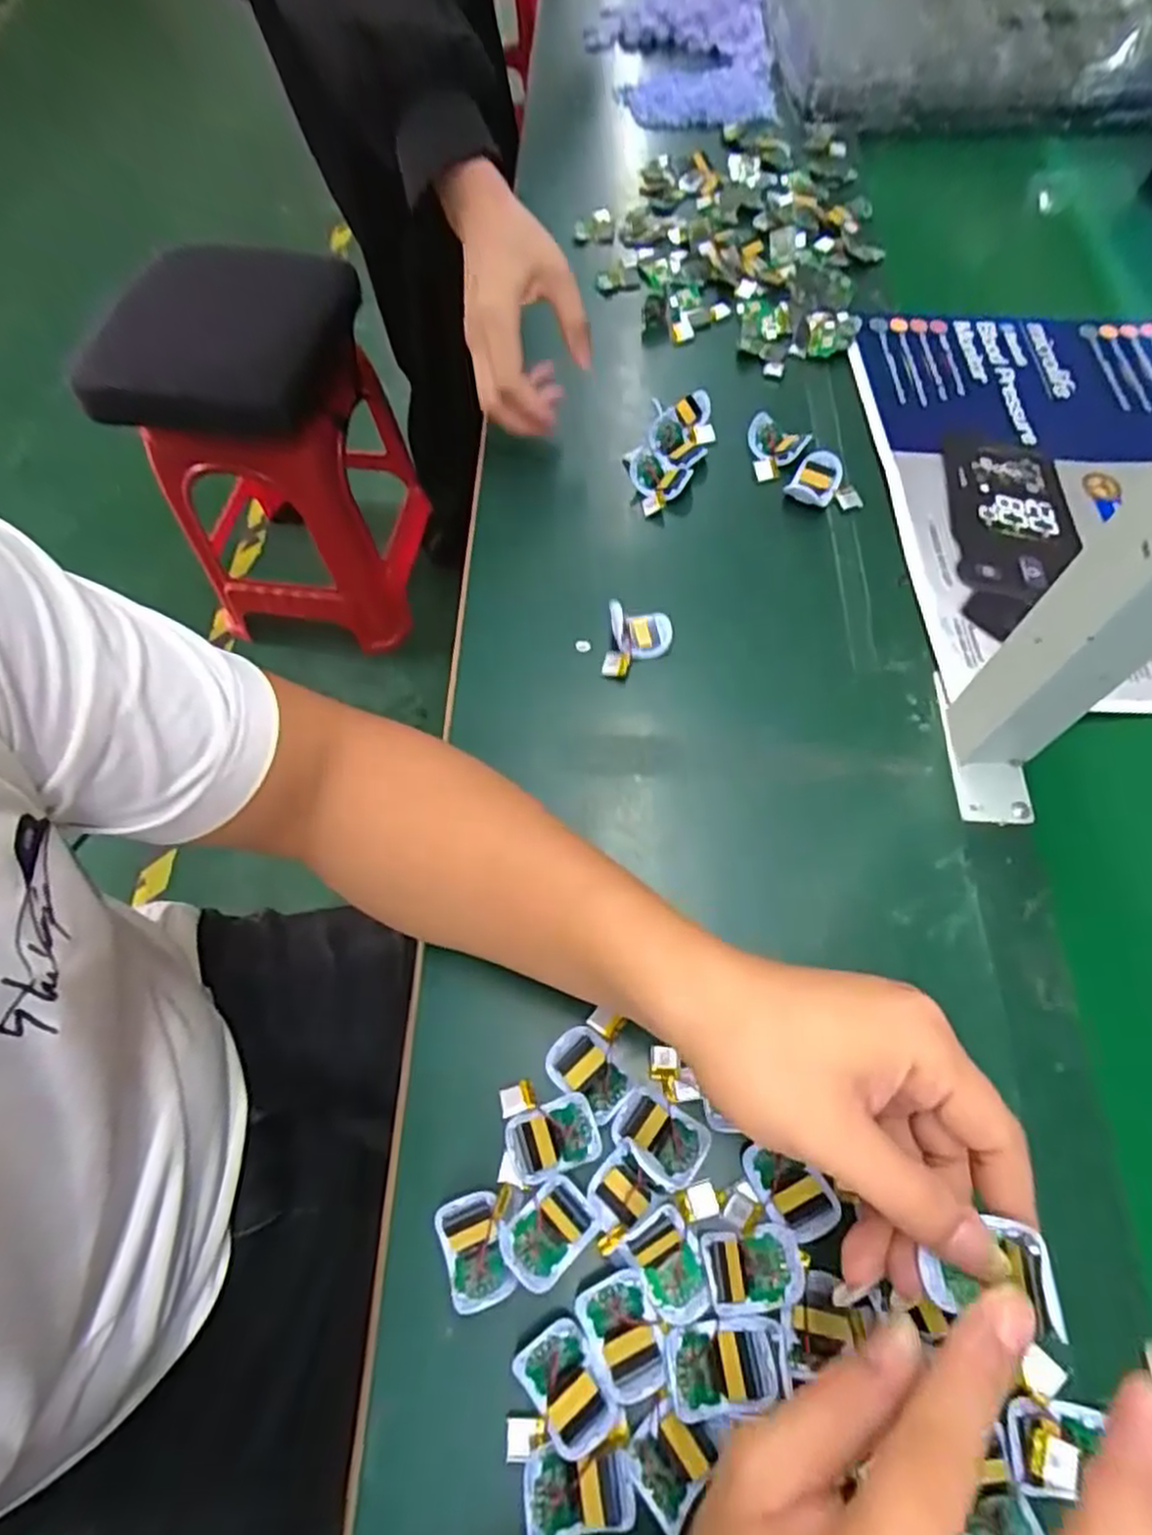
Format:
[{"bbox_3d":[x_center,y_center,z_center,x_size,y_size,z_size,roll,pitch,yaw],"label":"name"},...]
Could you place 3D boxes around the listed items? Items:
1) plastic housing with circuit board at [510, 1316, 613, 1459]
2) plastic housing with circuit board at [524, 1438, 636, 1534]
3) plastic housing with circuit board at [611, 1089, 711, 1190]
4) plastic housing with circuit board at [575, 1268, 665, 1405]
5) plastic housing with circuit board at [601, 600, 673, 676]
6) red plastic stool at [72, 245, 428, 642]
[{"bbox_3d":[-0.005,0.256,0.303,0.029,0.010,0.043,-30,67,-12],"label":"plastic housing with circuit board"},{"bbox_3d":[0.001,0.285,0.289,0.041,0.014,0.029,-9,64,-2],"label":"plastic housing with circuit board"},{"bbox_3d":[0.039,0.168,0.337,0.041,0.019,0.030,34,70,17],"label":"plastic housing with circuit board"},{"bbox_3d":[0.021,0.239,0.310,0.030,0.009,0.044,-27,66,-10],"label":"plastic housing with circuit board"},{"bbox_3d":[0.040,-0.083,0.464,0.041,0.035,0.044,5,65,4],"label":"plastic housing with circuit board"},{"bbox_3d":[-0.468,-0.486,1.246,0.348,0.531,0.349,-1,64,1],"label":"red plastic stool"}]

